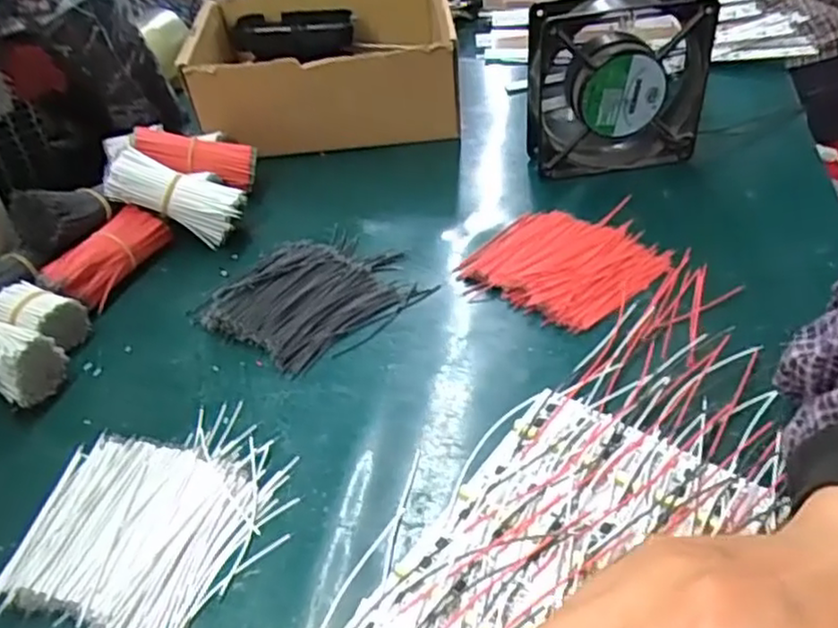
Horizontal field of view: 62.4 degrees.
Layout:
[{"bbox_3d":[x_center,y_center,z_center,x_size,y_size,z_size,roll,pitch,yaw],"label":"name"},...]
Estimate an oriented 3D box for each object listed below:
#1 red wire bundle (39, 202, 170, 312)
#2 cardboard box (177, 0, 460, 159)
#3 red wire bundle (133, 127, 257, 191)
[{"bbox_3d":[-0.207,-0.037,0.464,0.028,0.035,0.090,15,43,23],"label":"red wire bundle"},{"bbox_3d":[-0.083,-0.221,0.617,0.212,0.088,0.179,-8,39,-3],"label":"cardboard box"},{"bbox_3d":[-0.169,-0.122,0.525,0.087,0.022,0.026,12,36,-16],"label":"red wire bundle"}]

